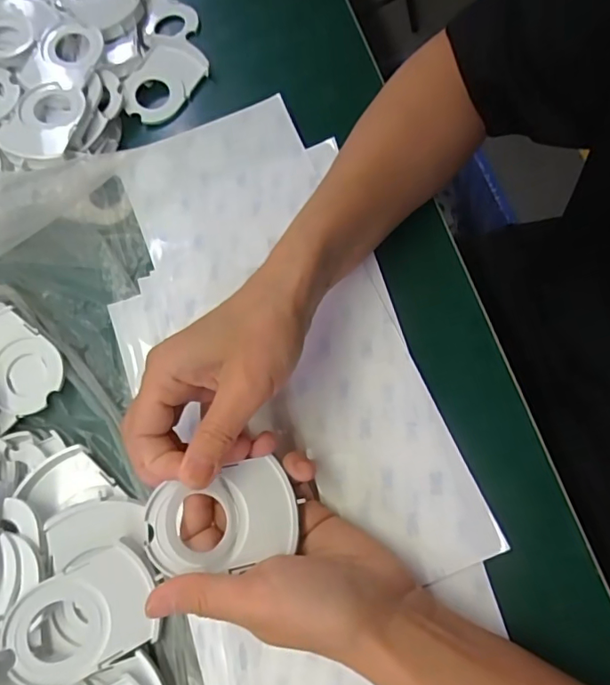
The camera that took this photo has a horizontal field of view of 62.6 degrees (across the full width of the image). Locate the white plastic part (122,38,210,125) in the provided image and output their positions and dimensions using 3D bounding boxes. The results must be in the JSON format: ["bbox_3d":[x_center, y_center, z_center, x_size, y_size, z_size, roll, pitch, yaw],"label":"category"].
[{"bbox_3d":[-0.124,-0.228,0.434,0.053,0.014,0.079,33,73,13],"label":"white plastic part"}]

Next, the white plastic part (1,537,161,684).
[{"bbox_3d":[-0.120,0.150,0.273,0.075,0.006,0.054,-21,83,-23],"label":"white plastic part"}]

